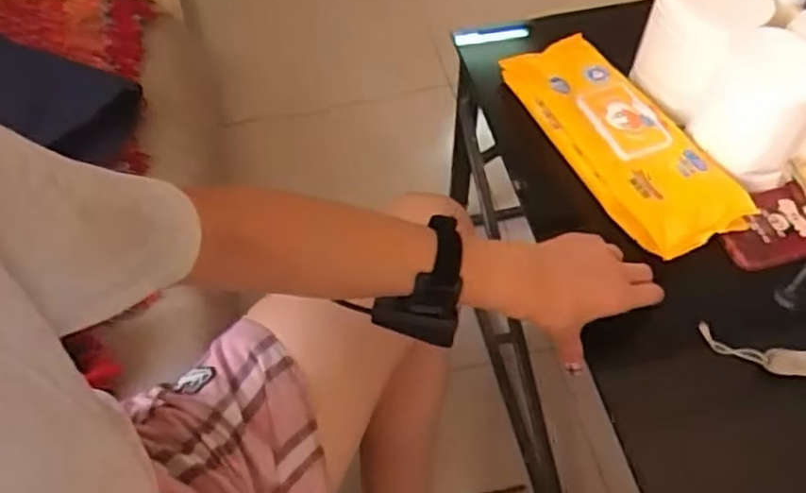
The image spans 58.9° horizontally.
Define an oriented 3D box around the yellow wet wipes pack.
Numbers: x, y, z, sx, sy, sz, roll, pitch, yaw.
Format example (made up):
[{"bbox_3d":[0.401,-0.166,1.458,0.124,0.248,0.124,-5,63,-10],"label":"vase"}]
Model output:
[{"bbox_3d":[0.225,-0.114,0.741,0.114,0.037,0.284,-23,60,-13],"label":"yellow wet wipes pack"}]

